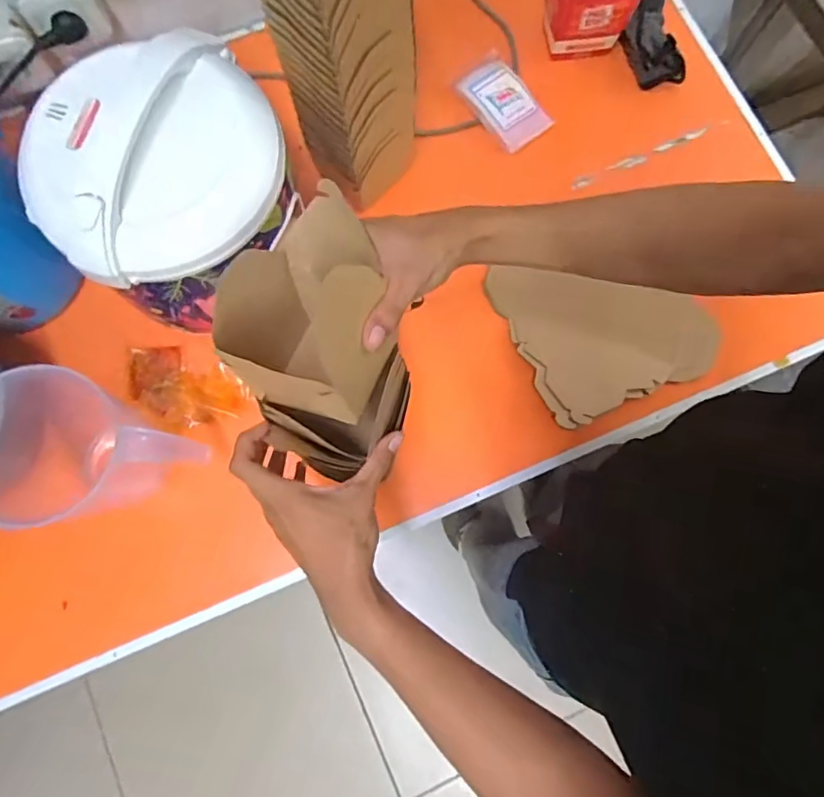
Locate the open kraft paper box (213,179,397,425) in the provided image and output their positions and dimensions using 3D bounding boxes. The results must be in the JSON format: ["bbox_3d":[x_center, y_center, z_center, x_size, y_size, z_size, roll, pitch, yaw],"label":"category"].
[{"bbox_3d":[-0.069,-0.073,0.424,0.118,0.079,0.156,19,78,4],"label":"open kraft paper box"}]

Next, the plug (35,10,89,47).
[{"bbox_3d":[-0.421,-0.439,0.650,0.059,0.032,0.019,-15,78,-4],"label":"plug"}]

